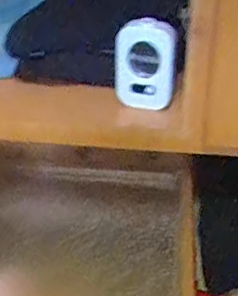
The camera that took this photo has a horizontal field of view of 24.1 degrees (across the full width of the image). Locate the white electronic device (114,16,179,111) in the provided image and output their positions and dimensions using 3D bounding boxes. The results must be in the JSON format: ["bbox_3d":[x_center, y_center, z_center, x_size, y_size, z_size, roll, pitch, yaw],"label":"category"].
[{"bbox_3d":[0.031,-0.104,0.692,0.090,0.113,0.019,22,35,30],"label":"white electronic device"}]

